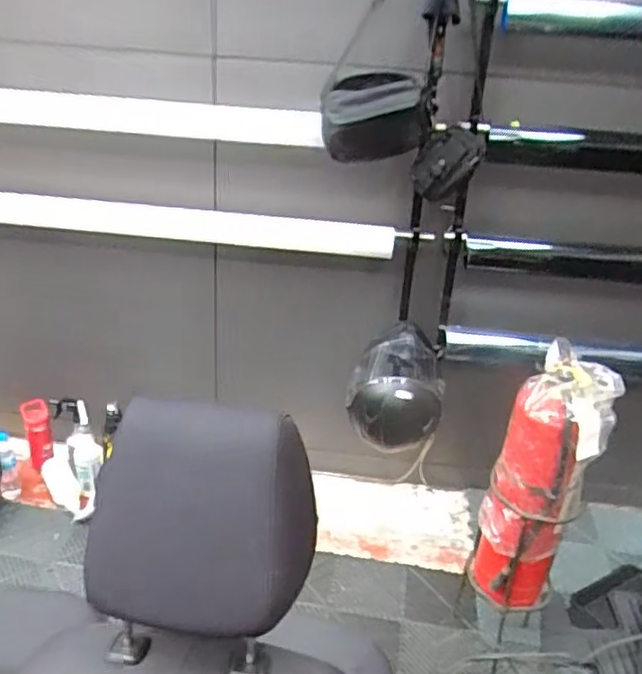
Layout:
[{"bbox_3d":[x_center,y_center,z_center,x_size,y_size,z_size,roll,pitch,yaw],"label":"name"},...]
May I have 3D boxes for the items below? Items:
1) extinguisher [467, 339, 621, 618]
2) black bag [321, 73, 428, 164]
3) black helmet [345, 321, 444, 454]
[{"bbox_3d":[0.479,0.315,1.399,0.198,0.563,0.213,14,27,22],"label":"extinguisher"},{"bbox_3d":[0.126,-0.505,1.484,0.237,0.184,0.127,5,25,3],"label":"black bag"},{"bbox_3d":[0.197,0.139,1.719,0.253,0.269,0.200,6,25,6],"label":"black helmet"}]

